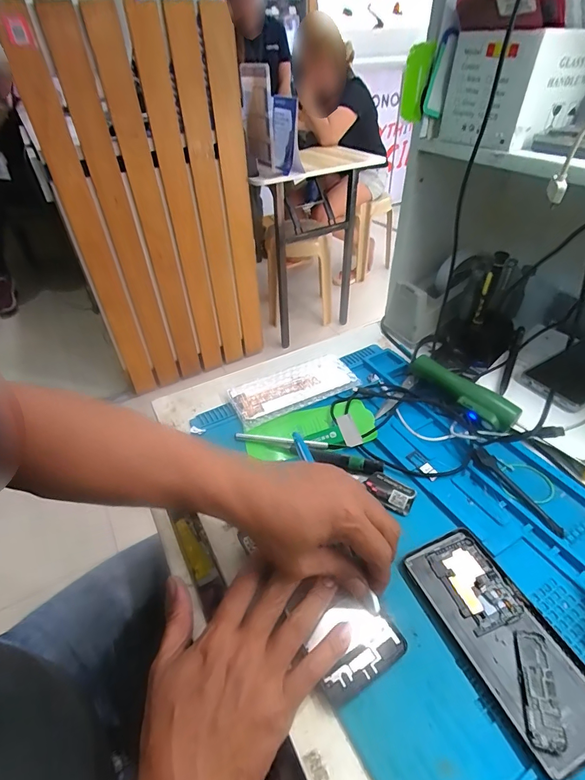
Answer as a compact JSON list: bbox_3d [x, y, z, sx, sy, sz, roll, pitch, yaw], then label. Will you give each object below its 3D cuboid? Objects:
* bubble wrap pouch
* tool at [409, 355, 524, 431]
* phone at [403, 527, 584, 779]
[{"bbox_3d":[0.002,-0.004,0.541,0.172,0.023,0.080,-21,43,-16],"label":"bubble wrap pouch"},{"bbox_3d":[0.214,0.004,0.496,0.041,0.039,0.140,-27,45,-22],"label":"tool"},{"bbox_3d":[0.166,0.191,0.313,0.074,0.005,0.160,-20,43,-15],"label":"phone"}]

